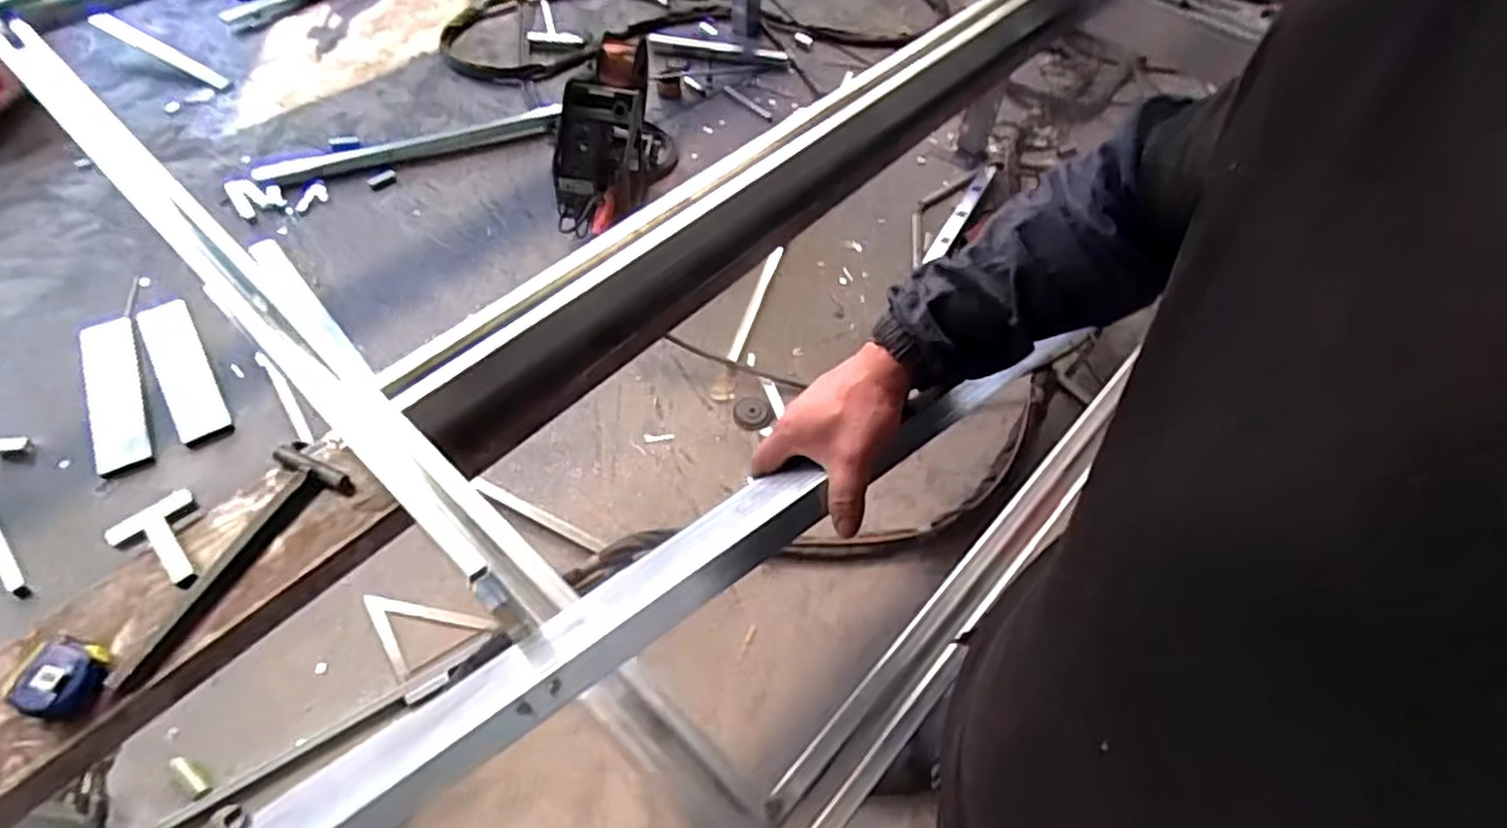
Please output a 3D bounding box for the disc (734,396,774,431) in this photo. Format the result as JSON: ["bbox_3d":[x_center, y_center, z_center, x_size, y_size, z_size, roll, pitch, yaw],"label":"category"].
[{"bbox_3d":[-0.002,0.002,1.799,0.094,0.018,0.096,2,53,-2],"label":"disc"}]

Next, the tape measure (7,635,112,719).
[{"bbox_3d":[-0.665,0.252,0.712,0.057,0.032,0.070,10,55,3],"label":"tape measure"}]

